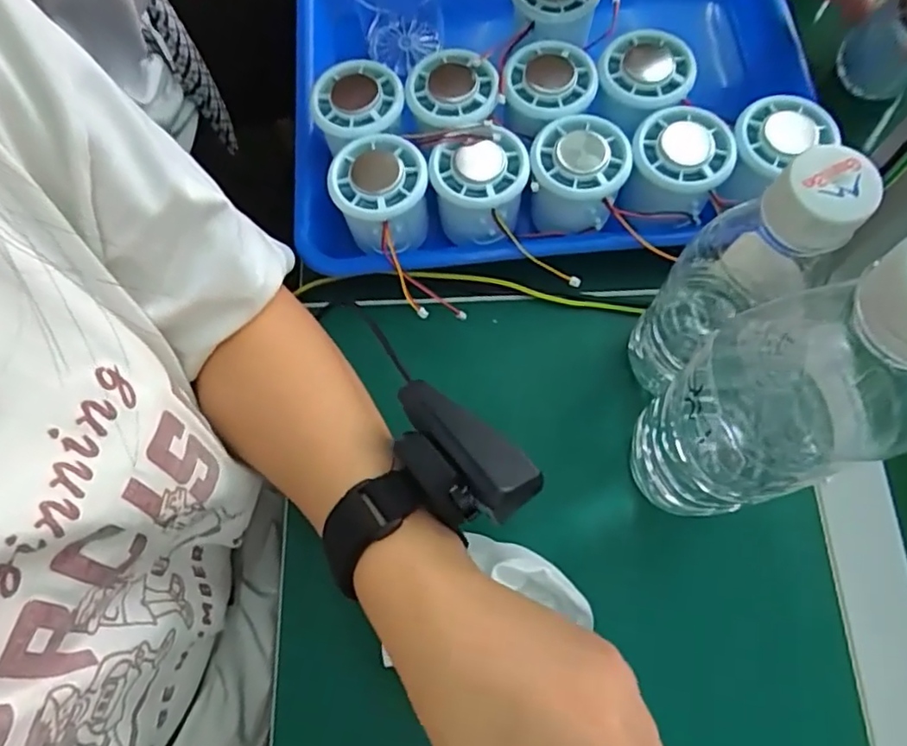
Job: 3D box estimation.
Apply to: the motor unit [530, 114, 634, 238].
[{"bbox_3d":[0.071,-0.113,0.362,0.052,0.044,0.054,0,71,0],"label":"motor unit"}]

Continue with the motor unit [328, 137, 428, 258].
[{"bbox_3d":[-0.043,-0.103,0.366,0.056,0.045,0.052,0,71,0],"label":"motor unit"}]

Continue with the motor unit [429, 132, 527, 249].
[{"bbox_3d":[0.014,-0.109,0.365,0.055,0.046,0.049,11,72,4],"label":"motor unit"}]

